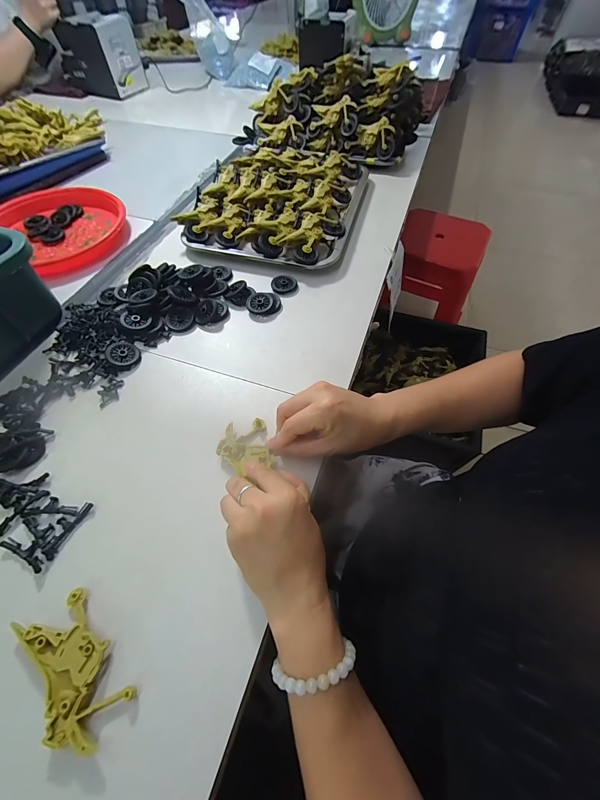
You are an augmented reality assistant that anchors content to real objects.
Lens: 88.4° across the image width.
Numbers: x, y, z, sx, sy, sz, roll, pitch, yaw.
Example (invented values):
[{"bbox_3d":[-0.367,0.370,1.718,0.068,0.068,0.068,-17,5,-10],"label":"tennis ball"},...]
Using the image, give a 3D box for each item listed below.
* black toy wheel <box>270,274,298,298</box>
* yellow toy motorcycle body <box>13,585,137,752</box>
[{"bbox_3d":[-0.023,-0.170,0.460,0.038,0.012,0.044,-5,58,-3],"label":"black toy wheel"},{"bbox_3d":[-0.164,0.194,0.225,0.047,0.015,0.098,-39,65,-21],"label":"yellow toy motorcycle body"}]

